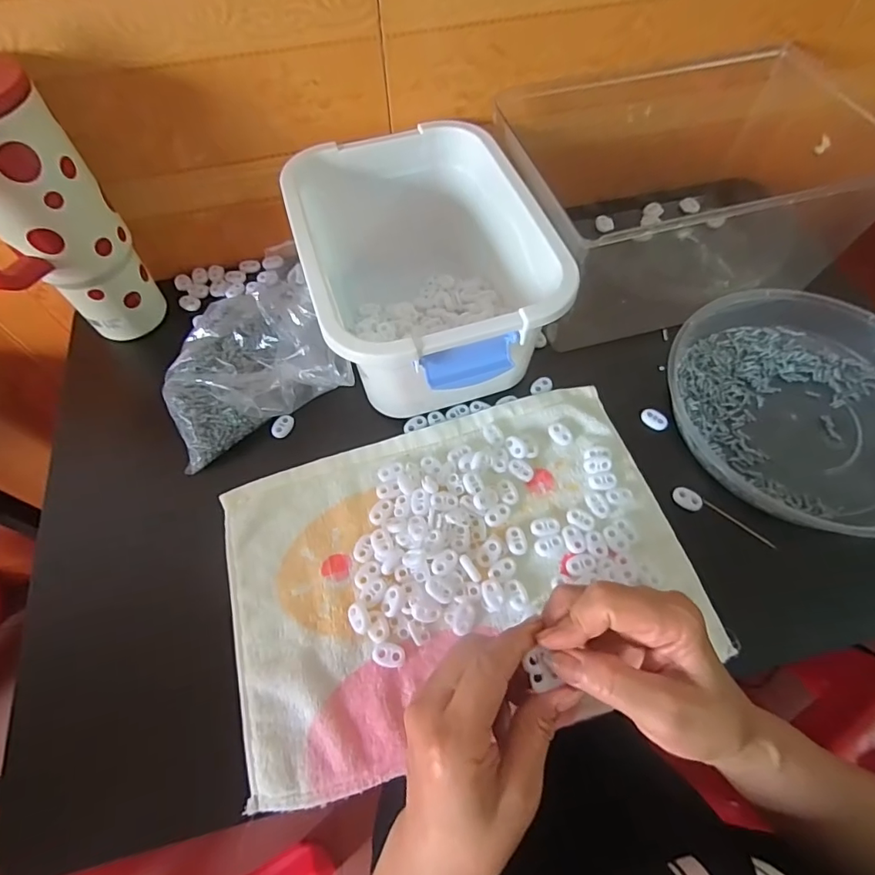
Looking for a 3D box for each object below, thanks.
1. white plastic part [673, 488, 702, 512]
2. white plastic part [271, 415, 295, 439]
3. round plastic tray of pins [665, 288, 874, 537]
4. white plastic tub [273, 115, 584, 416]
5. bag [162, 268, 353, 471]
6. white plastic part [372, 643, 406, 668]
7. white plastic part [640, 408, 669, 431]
[{"bbox_3d":[0.199,0.048,0.390,0.022,0.004,0.016,30,66,17],"label":"white plastic part"},{"bbox_3d":[-0.137,-0.010,0.433,0.013,0.009,0.022,29,66,16],"label":"white plastic part"},{"bbox_3d":[0.318,-0.033,0.414,0.231,0.035,0.214,-1,61,1],"label":"round plastic tray of pins"},{"bbox_3d":[-0.015,-0.140,0.435,0.188,0.118,0.251,-20,62,-9],"label":"white plastic tub"},{"bbox_3d":[-0.167,-0.061,0.417,0.140,0.070,0.121,-25,63,-12],"label":"bag"},{"bbox_3d":[-0.033,0.150,0.340,0.023,0.004,0.015,10,62,7],"label":"white plastic part"},{"bbox_3d":[0.190,-0.017,0.429,0.015,0.005,0.024,-40,67,-18],"label":"white plastic part"}]

